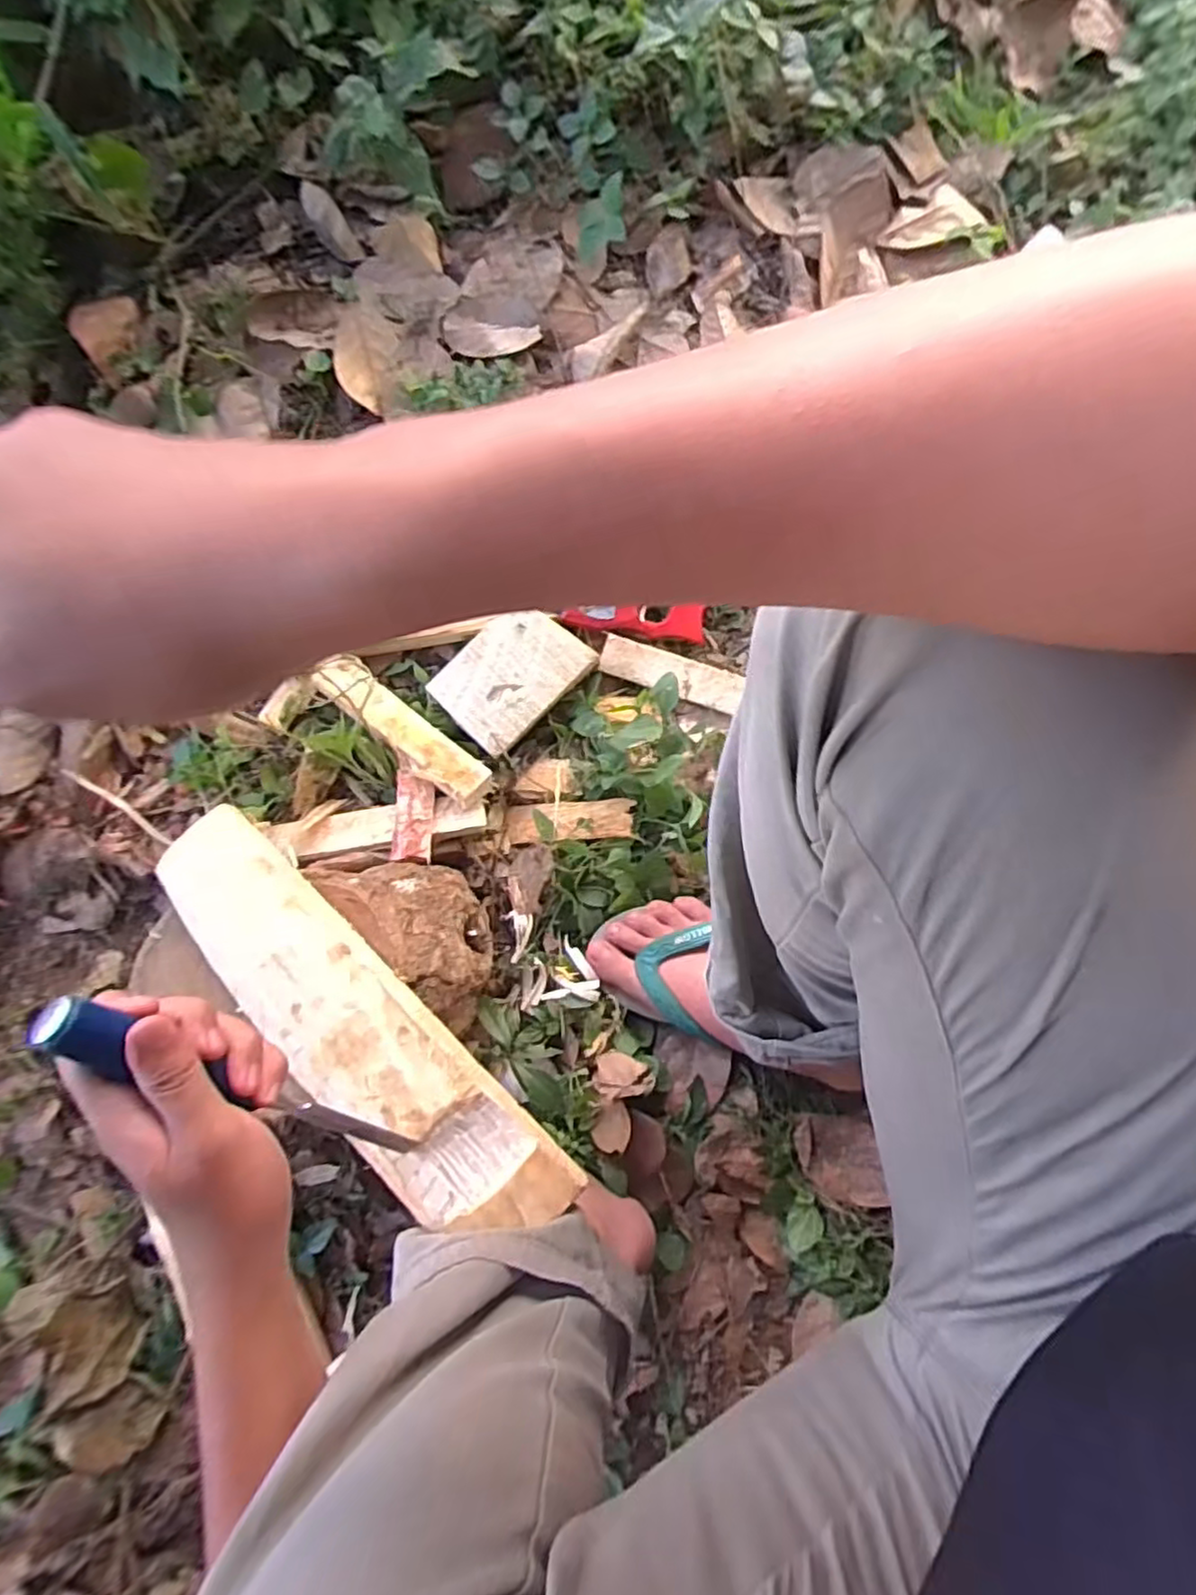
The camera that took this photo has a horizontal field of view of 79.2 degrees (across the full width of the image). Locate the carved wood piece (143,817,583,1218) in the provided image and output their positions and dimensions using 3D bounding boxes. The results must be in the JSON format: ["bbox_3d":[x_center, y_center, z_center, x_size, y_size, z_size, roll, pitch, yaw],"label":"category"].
[{"bbox_3d":[-0.167,0.151,0.474,0.351,0.029,0.091,42,82,11],"label":"carved wood piece"}]

